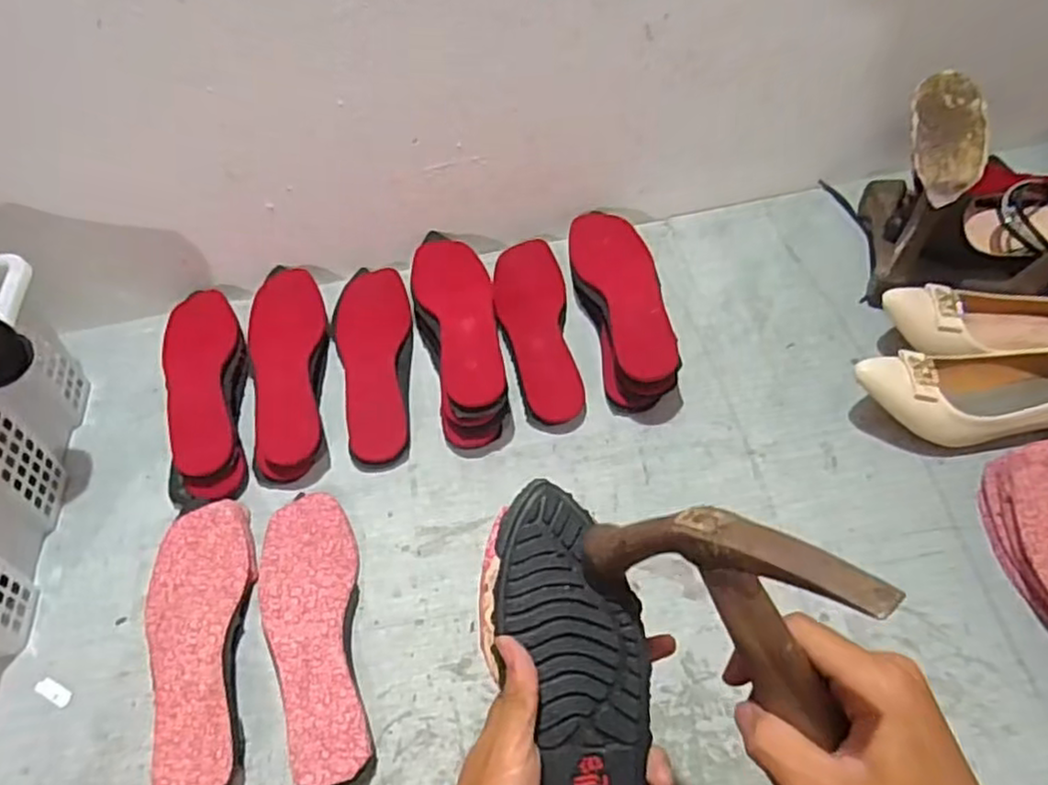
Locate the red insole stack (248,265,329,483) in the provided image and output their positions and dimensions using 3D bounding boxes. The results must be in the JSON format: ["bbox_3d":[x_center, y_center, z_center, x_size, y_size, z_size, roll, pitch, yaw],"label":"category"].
[{"bbox_3d":[-0.244,-0.029,0.730,0.082,0.039,0.251,-11,56,-3],"label":"red insole stack"}]

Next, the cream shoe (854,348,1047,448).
[{"bbox_3d":[0.423,-0.002,0.649,0.237,0.072,0.096,-9,56,-2],"label":"cream shoe"}]

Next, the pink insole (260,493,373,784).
[{"bbox_3d":[-0.179,0.199,0.599,0.080,0.019,0.241,-13,56,-5],"label":"pink insole"}]

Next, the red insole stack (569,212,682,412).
[{"bbox_3d":[0.101,-0.094,0.742,0.079,0.067,0.239,-10,56,-3],"label":"red insole stack"}]

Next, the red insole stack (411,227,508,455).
[{"bbox_3d":[-0.070,-0.067,0.738,0.083,0.069,0.260,-10,56,-3],"label":"red insole stack"}]

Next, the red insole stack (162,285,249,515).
[{"bbox_3d":[-0.328,0.002,0.729,0.083,0.037,0.251,-14,57,-6],"label":"red insole stack"}]

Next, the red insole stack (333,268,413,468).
[{"bbox_3d":[-0.160,-0.034,0.751,0.081,0.018,0.242,-7,56,-1],"label":"red insole stack"}]

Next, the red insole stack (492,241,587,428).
[{"bbox_3d":[0.013,-0.070,0.754,0.075,0.041,0.233,-7,56,-1],"label":"red insole stack"}]

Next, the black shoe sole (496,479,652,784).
[{"bbox_3d":[0.031,0.174,0.373,0.073,0.010,0.245,-7,76,-1],"label":"black shoe sole"}]

